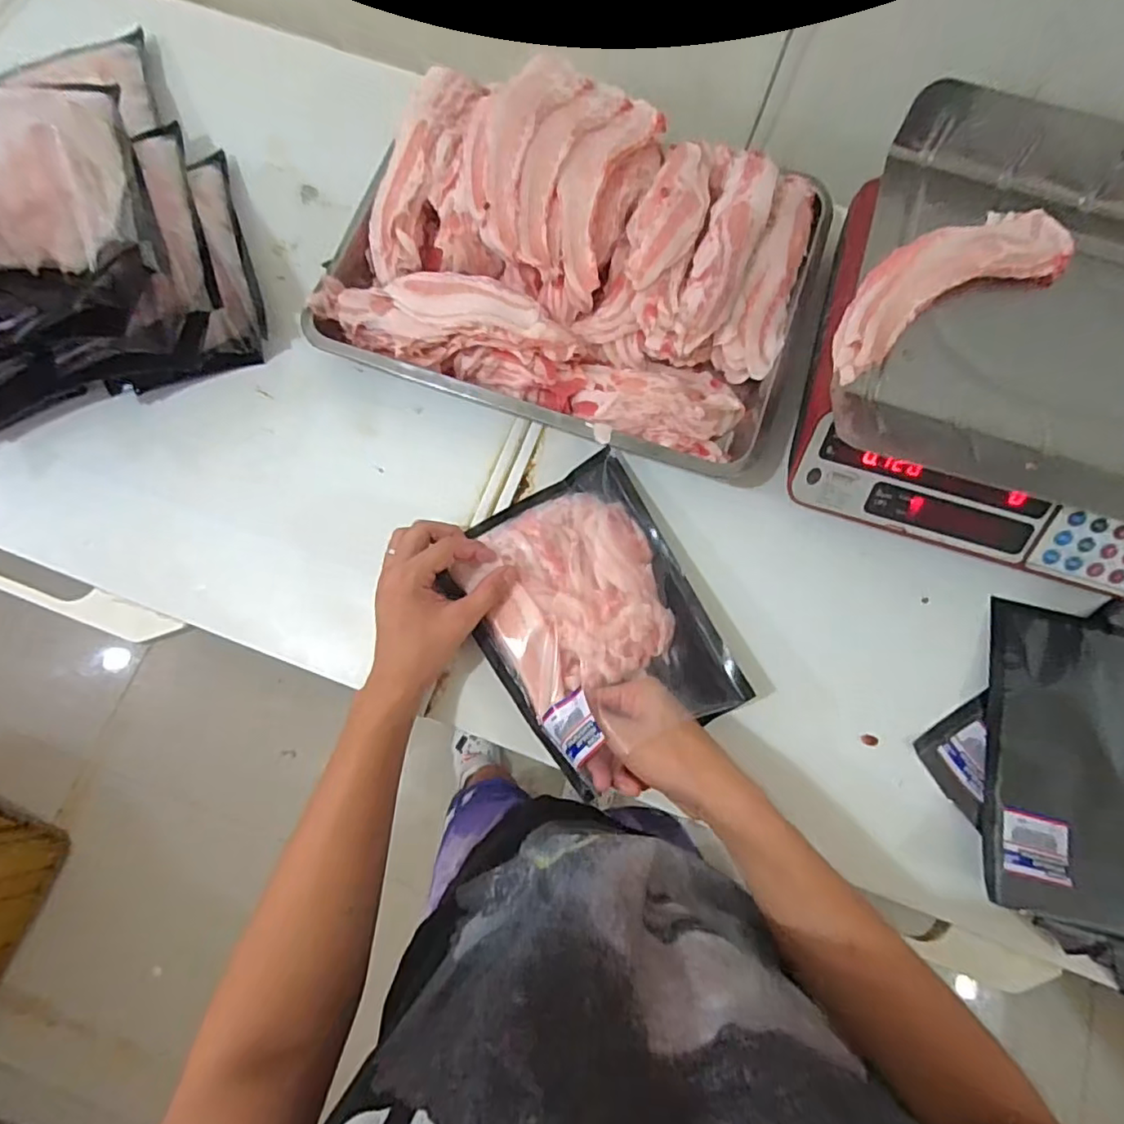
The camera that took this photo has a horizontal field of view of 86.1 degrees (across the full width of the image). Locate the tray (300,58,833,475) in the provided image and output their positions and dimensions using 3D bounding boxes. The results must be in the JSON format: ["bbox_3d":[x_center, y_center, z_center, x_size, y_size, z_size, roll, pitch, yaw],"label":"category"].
[{"bbox_3d":[0.013,-0.288,0.556,0.433,0.085,0.322,19,75,4],"label":"tray"}]

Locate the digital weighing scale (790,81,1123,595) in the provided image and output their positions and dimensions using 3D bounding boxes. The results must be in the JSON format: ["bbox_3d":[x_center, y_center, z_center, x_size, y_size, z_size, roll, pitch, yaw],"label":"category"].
[{"bbox_3d":[0.402,-0.169,0.513,0.341,0.120,0.355,18,75,4],"label":"digital weighing scale"}]

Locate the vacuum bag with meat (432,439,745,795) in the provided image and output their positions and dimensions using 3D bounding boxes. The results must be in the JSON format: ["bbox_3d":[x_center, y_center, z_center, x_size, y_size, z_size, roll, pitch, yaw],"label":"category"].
[{"bbox_3d":[0.026,0.041,0.508,0.184,0.058,0.235,-31,81,-5],"label":"vacuum bag with meat"}]

